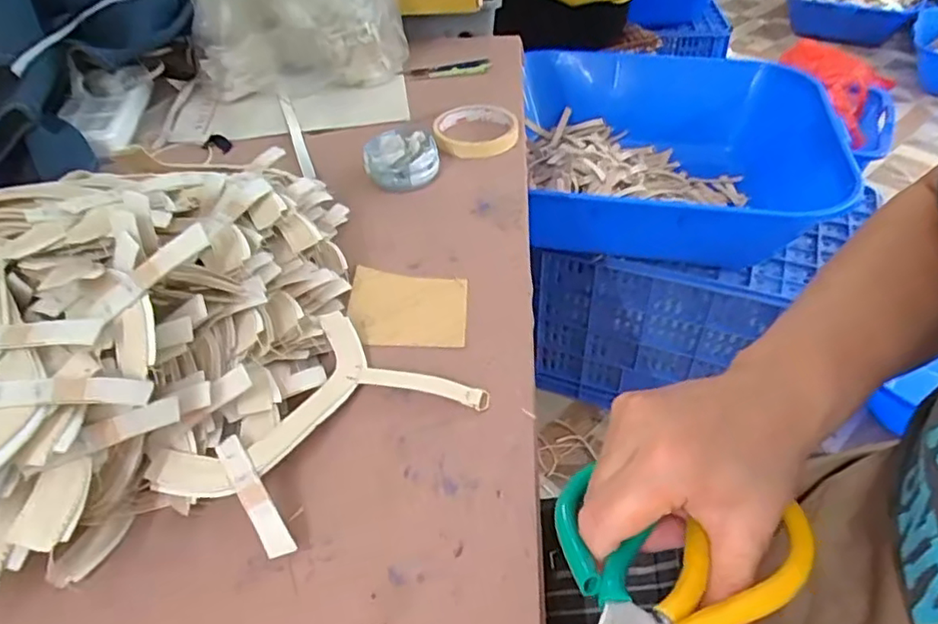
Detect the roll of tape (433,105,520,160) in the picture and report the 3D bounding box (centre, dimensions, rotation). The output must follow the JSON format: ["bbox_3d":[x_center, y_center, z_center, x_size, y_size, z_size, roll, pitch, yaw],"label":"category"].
[{"bbox_3d":[0.008,-0.191,0.644,0.086,0.026,0.084,0,41,0],"label":"roll of tape"}]

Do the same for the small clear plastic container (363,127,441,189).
[{"bbox_3d":[-0.065,-0.147,0.590,0.070,0.035,0.067,-7,43,-5],"label":"small clear plastic container"}]

